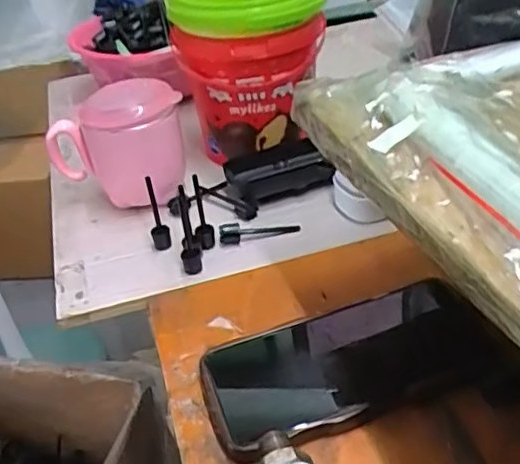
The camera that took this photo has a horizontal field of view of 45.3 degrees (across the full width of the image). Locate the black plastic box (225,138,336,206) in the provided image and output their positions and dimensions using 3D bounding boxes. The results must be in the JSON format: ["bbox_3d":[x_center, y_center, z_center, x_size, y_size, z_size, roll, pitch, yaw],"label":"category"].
[{"bbox_3d":[0.019,-0.053,0.547,0.090,0.027,0.050,-14,36,-10],"label":"black plastic box"}]

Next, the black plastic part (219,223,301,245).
[{"bbox_3d":[-0.001,-0.003,0.496,0.063,0.013,0.015,-13,36,-9],"label":"black plastic part"}]

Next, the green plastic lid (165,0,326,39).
[{"bbox_3d":[-0.016,-0.205,0.543,0.128,0.033,0.134,-7,35,0],"label":"green plastic lid"}]

